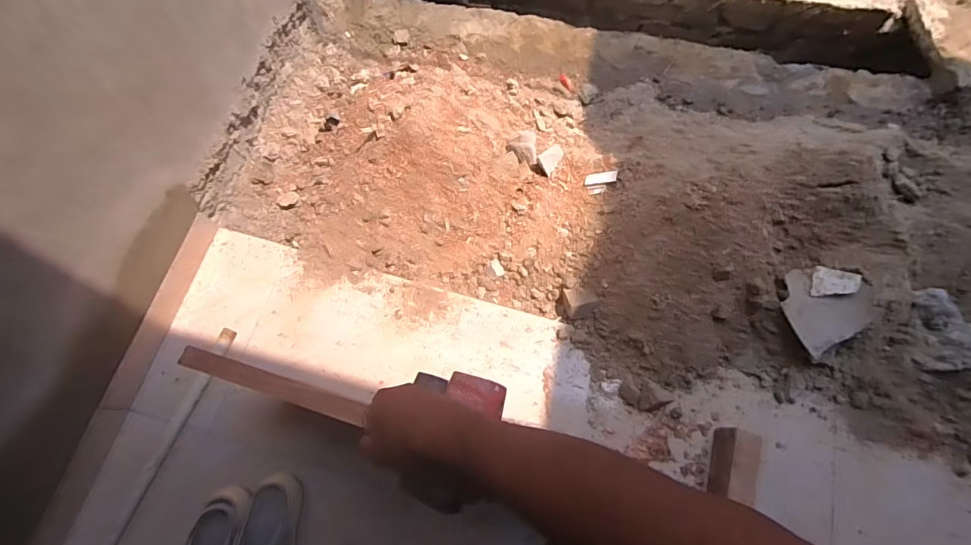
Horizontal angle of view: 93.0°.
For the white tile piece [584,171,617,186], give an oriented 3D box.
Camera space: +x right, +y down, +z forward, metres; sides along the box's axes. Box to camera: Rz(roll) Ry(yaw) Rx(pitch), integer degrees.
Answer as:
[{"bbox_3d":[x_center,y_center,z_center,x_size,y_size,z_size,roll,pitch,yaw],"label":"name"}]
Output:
[{"bbox_3d":[0.312,-0.255,1.245,0.087,0.005,0.032,-2,78,32],"label":"white tile piece"}]

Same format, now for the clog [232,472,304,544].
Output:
[{"bbox_3d":[-0.477,0.606,1.014,0.112,0.093,0.294,3,73,0],"label":"clog"}]

